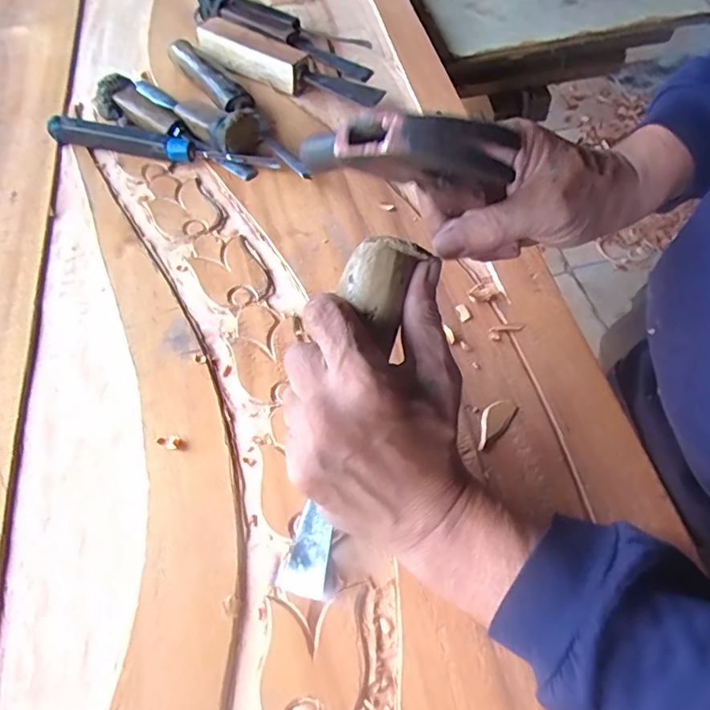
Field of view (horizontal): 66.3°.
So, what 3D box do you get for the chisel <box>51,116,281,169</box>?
[{"bbox_3d":[-0.184,-0.200,0.522,0.223,0.030,0.020,10,58,7],"label":"chisel"}]

